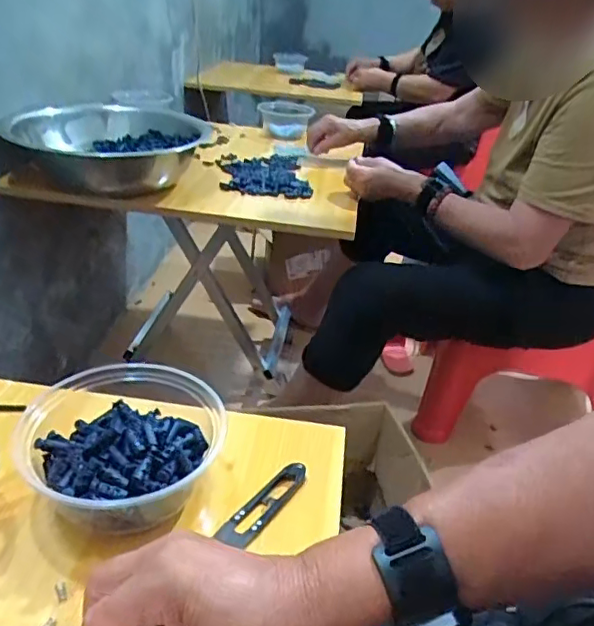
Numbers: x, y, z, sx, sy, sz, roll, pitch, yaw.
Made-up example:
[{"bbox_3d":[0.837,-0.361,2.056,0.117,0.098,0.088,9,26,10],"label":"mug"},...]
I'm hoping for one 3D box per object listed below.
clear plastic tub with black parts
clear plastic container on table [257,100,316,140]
[{"bbox_3d":[-0.134,0.091,0.411,0.153,0.055,0.133,26,36,30],"label":"clear plastic tub with black parts"},{"bbox_3d":[-0.027,-0.439,1.298,0.121,0.068,0.125,4,31,-4],"label":"clear plastic container on table"}]

